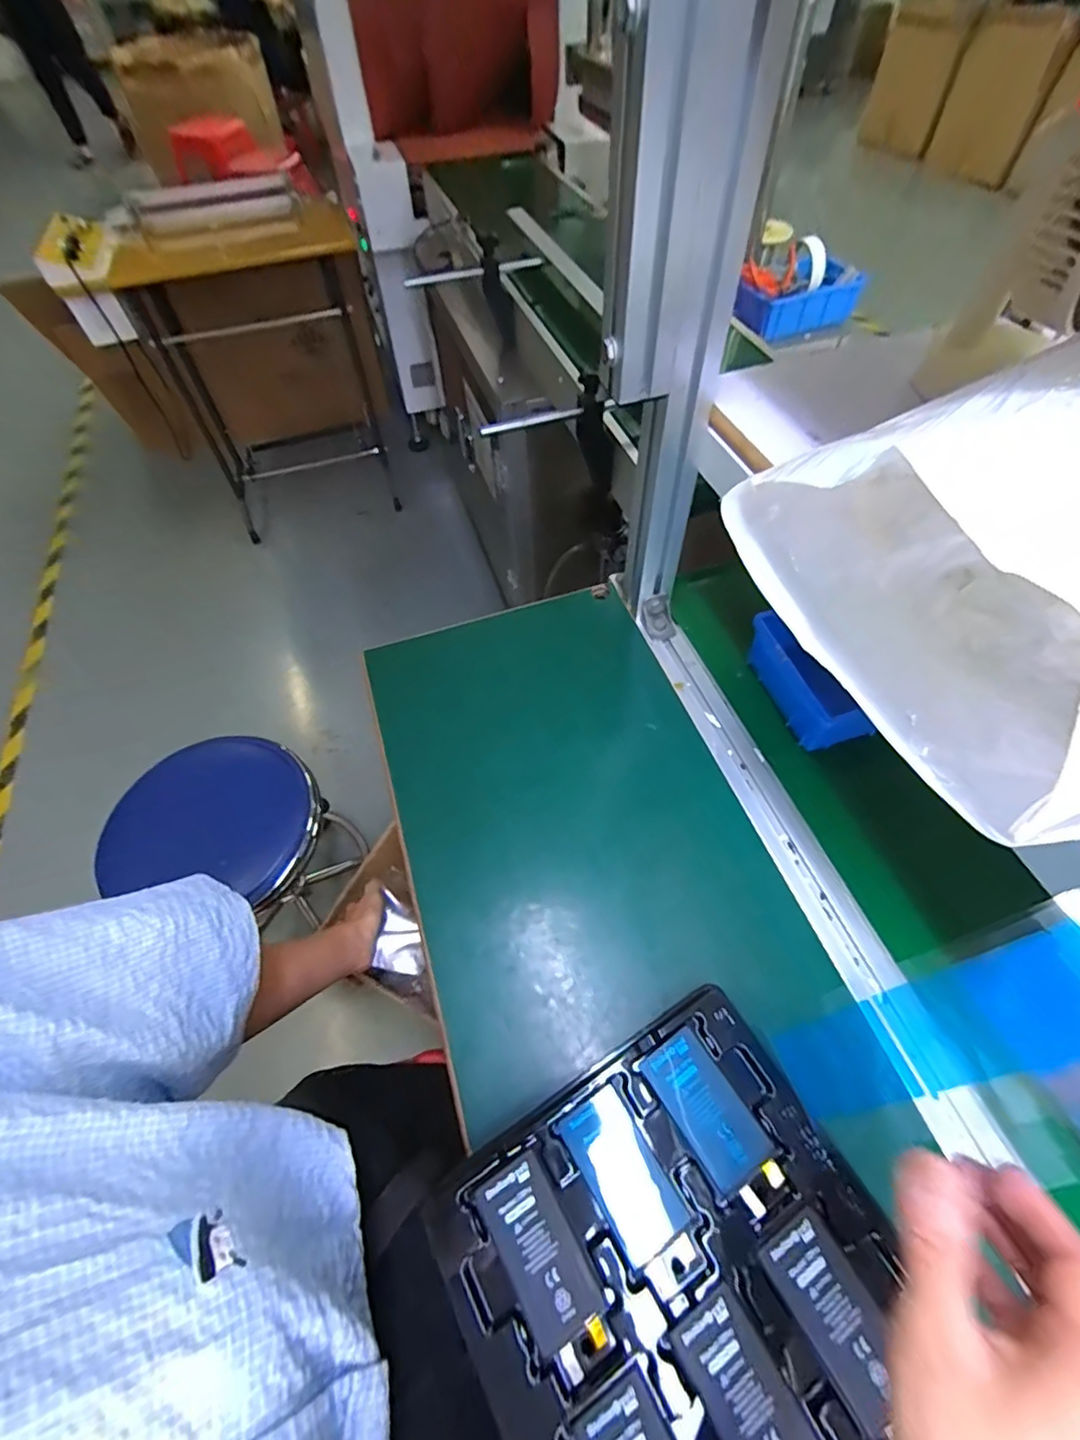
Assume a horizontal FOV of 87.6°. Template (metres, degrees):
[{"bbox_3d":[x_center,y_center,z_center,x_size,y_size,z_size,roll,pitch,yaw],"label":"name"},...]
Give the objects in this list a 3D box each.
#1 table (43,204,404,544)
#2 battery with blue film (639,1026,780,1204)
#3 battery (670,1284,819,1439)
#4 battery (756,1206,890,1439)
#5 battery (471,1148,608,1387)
[{"bbox_3d":[-0.727,-0.889,1.546,0.579,0.739,0.445,-20,59,-10],"label":"table"},{"bbox_3d":[0.105,0.247,0.358,0.046,0.004,0.083,-29,61,-15],"label":"battery with blue film"},{"bbox_3d":[0.112,0.357,0.285,0.041,0.004,0.096,-29,61,-16],"label":"battery"},{"bbox_3d":[0.160,0.320,0.305,0.043,0.008,0.077,-27,60,-14],"label":"battery"},{"bbox_3d":[0.001,0.310,0.324,0.043,0.004,0.093,-27,60,-15],"label":"battery"}]

